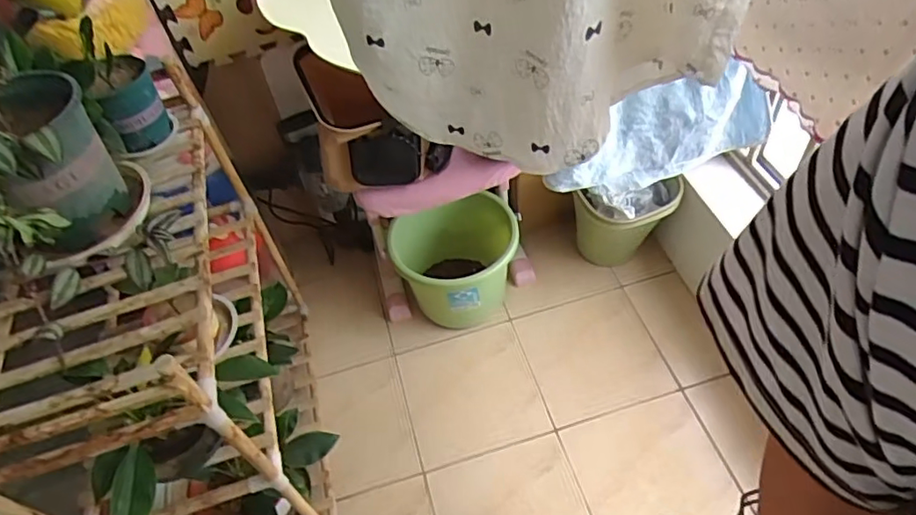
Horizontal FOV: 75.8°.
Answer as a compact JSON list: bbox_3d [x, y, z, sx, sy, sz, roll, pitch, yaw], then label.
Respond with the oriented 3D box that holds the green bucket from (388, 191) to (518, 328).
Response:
[{"bbox_3d":[-0.006,0.027,1.426,0.304,0.250,0.247,-7,51,2],"label":"green bucket"}]

